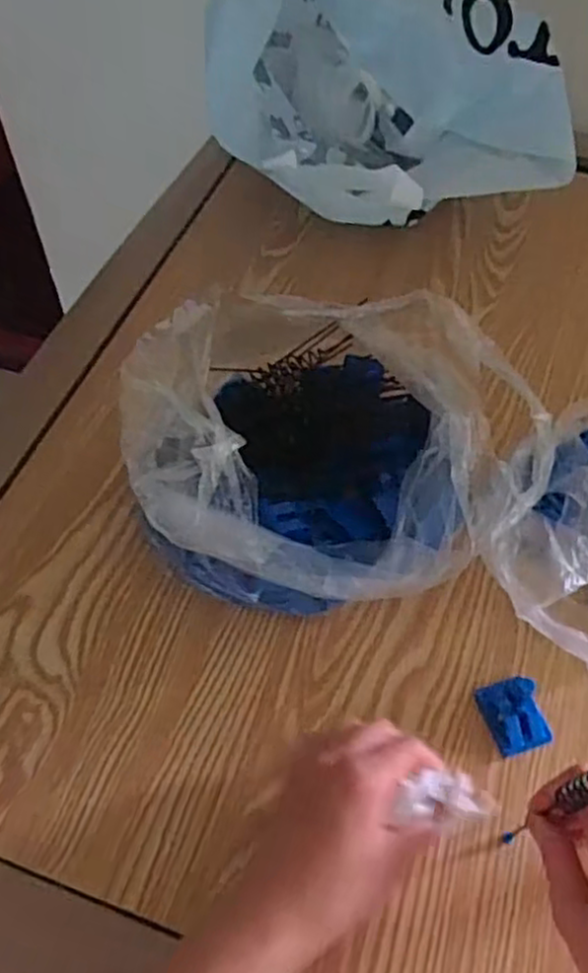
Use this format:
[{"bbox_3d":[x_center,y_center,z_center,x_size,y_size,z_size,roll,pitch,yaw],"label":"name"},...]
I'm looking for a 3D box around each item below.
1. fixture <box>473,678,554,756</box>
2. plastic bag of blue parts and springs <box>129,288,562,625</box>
[{"bbox_3d":[0.138,0.143,0.459,0.034,0.023,0.042,-14,57,-11],"label":"fixture"},{"bbox_3d":[0.039,-0.031,0.484,0.238,0.177,0.250,16,56,10],"label":"plastic bag of blue parts and springs"}]

